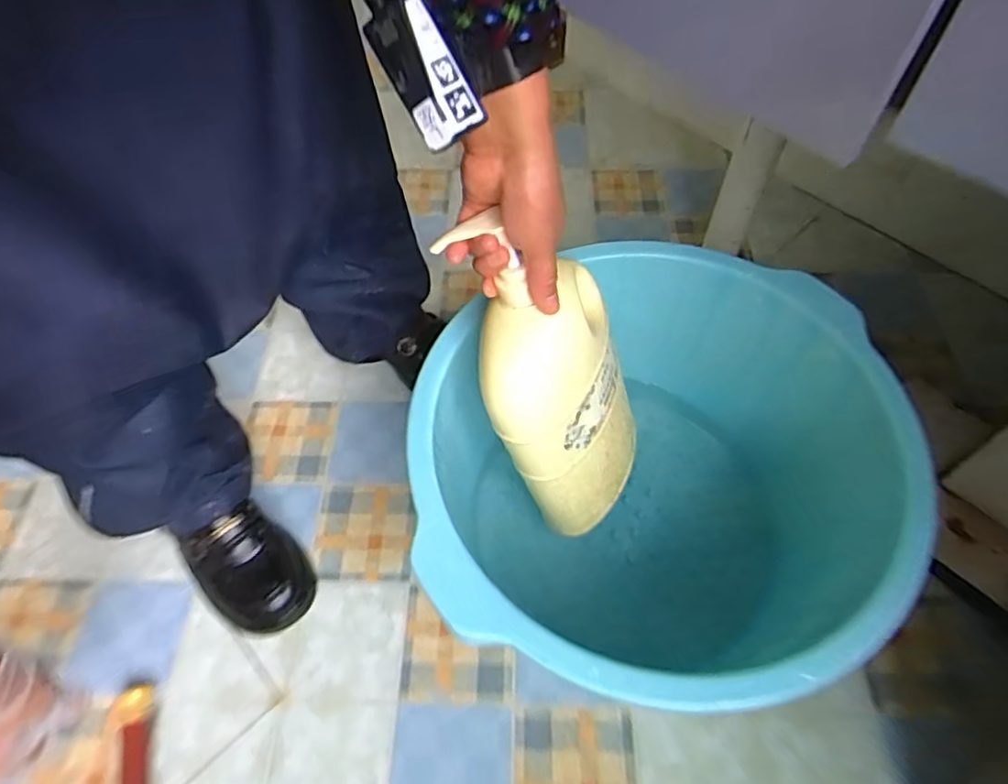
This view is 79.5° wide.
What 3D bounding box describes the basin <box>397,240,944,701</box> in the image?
[{"bbox_3d":[0.111,0.084,0.527,0.347,0.235,0.349,0,59,1],"label":"basin"}]

